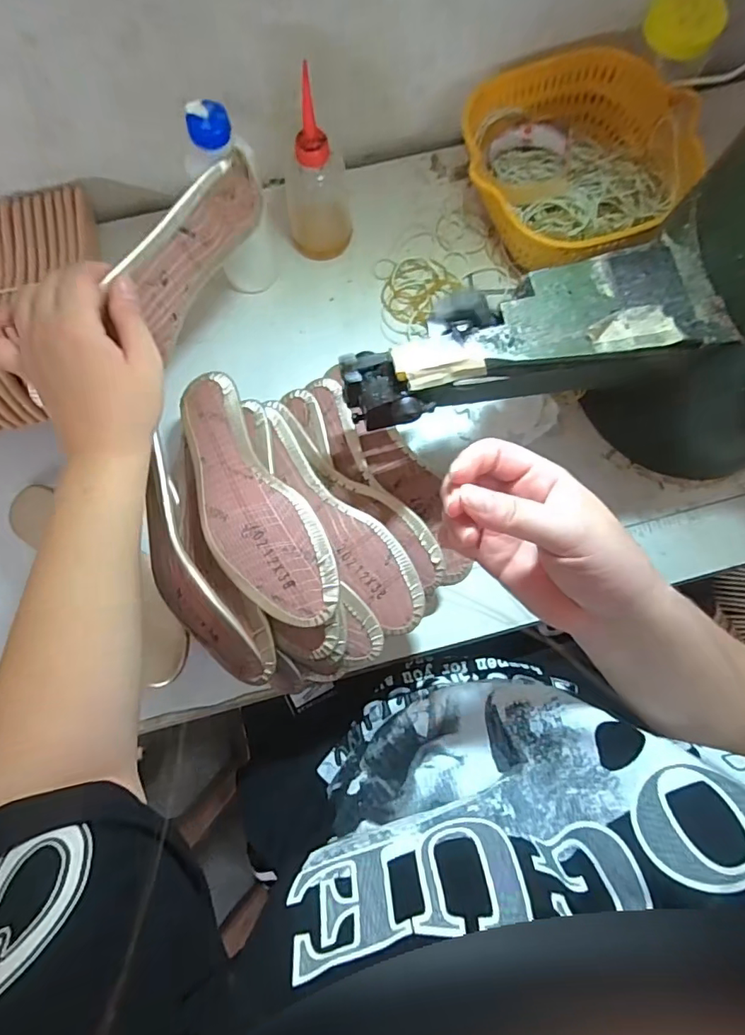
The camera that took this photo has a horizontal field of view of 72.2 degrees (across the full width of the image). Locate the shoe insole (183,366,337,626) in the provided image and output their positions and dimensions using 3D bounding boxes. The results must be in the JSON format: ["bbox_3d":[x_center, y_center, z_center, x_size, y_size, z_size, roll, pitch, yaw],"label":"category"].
[{"bbox_3d":[-0.102,-0.017,0.407,0.074,0.046,0.227,-31,80,-6],"label":"shoe insole"}]

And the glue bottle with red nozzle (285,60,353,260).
[{"bbox_3d":[-0.054,-0.322,0.478,0.065,0.151,0.063,-8,79,-1],"label":"glue bottle with red nozzle"}]

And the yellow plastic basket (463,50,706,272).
[{"bbox_3d":[0.194,-0.343,0.514,0.212,0.085,0.195,0,78,0],"label":"yellow plastic basket"}]

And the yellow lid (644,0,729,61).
[{"bbox_3d":[0.288,-0.460,0.474,0.073,0.051,0.007,12,61,-18],"label":"yellow lid"}]

